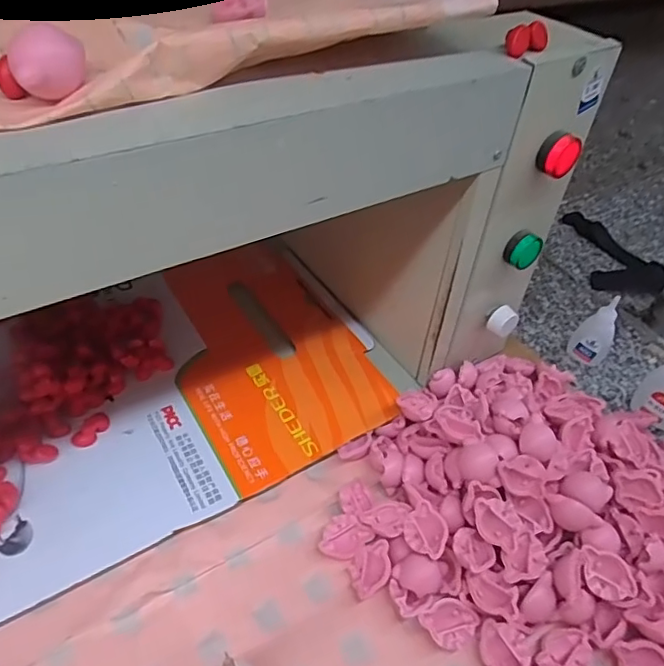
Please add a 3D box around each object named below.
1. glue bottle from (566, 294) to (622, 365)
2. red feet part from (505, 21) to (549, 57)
[{"bbox_3d":[0.253,-0.003,0.540,0.035,0.080,0.018,30,53,22],"label":"glue bottle"},{"bbox_3d":[0.110,-0.168,0.322,0.027,0.015,0.013,-33,57,-28],"label":"red feet part"}]

